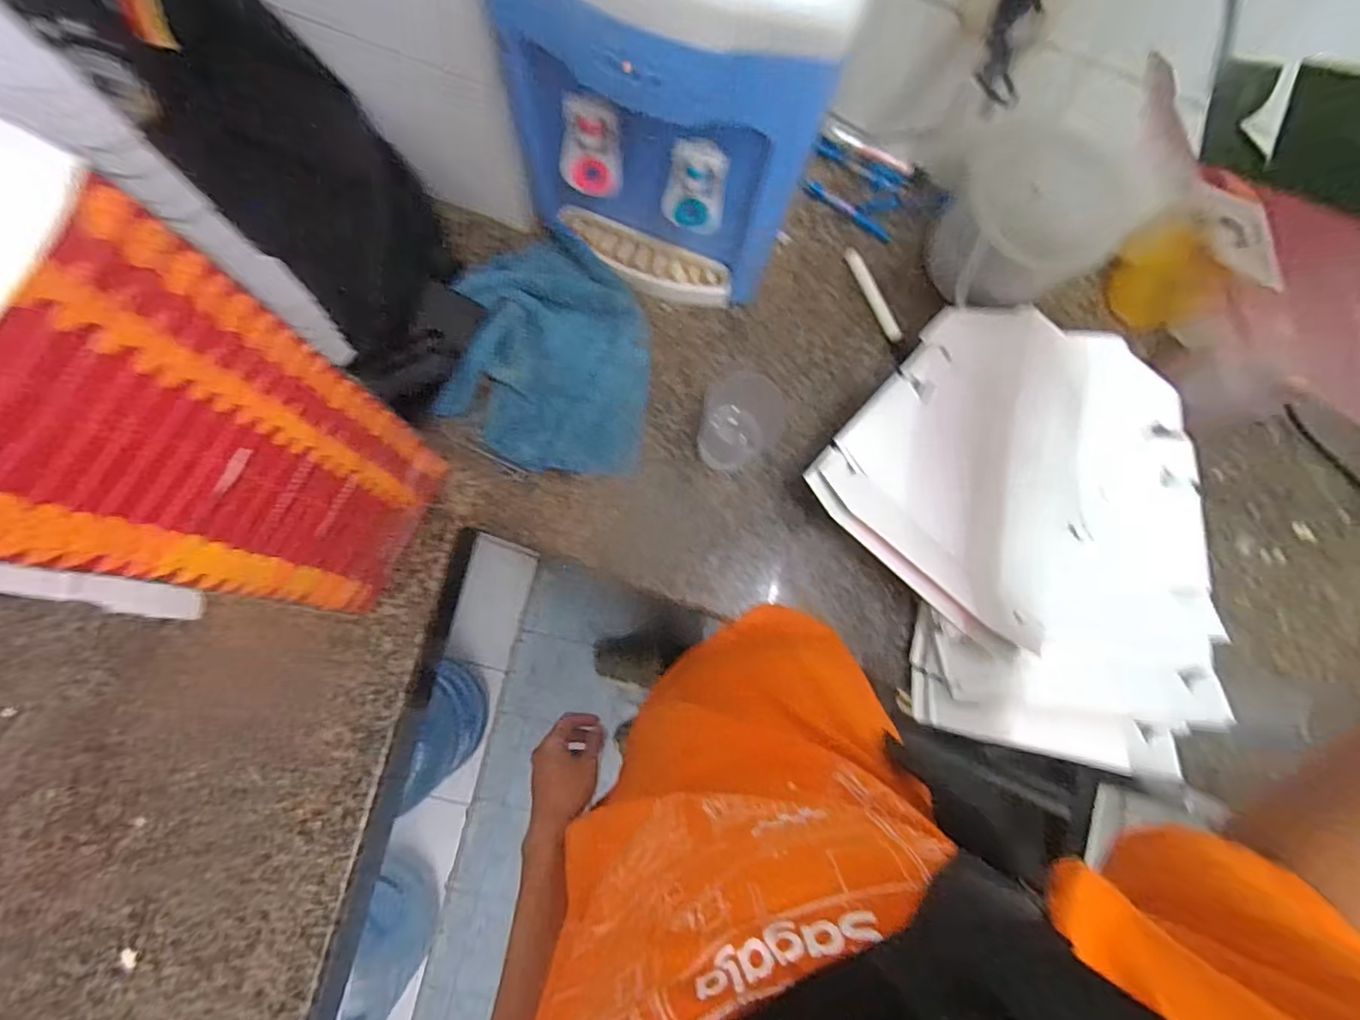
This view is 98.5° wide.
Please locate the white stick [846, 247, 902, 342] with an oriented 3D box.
[{"bbox_3d":[0.237,-0.264,0.716,0.018,0.011,0.129,-22,85,-7],"label":"white stick"}]

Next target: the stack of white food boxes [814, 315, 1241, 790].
[{"bbox_3d":[0.360,0.026,0.643,0.411,0.080,0.488,-2,83,-5],"label":"stack of white food boxes"}]

